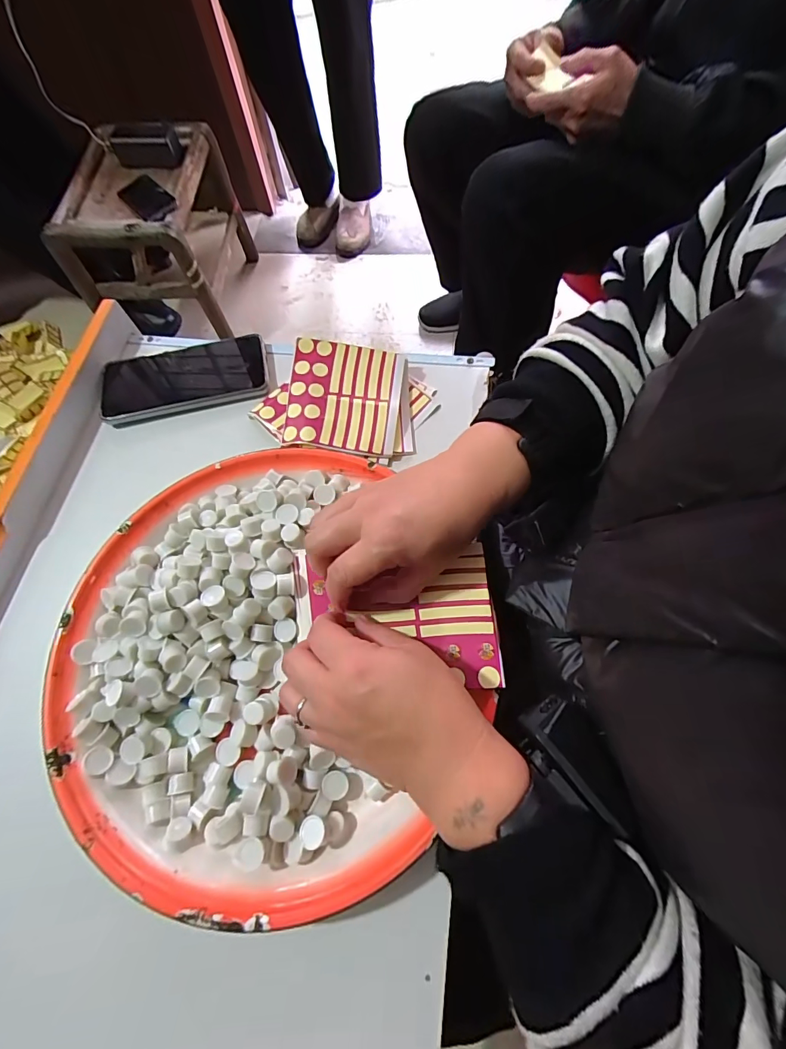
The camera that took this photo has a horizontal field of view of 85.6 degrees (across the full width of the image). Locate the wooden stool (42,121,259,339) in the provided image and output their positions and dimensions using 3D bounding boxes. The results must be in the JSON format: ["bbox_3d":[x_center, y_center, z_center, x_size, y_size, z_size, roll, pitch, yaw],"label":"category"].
[{"bbox_3d":[-0.534,-0.659,0.984,0.280,0.268,0.361,0,67,3],"label":"wooden stool"}]

